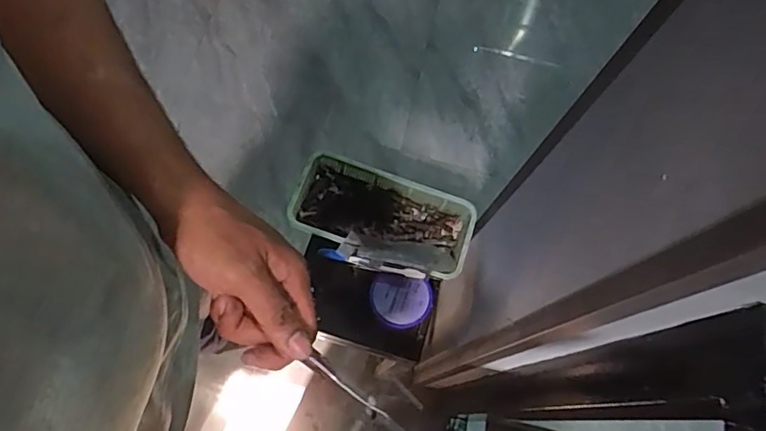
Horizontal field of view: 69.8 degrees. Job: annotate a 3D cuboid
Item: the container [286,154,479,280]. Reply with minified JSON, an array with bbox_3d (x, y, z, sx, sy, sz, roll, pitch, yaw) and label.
[{"bbox_3d":[-0.002,0.003,0.872,0.285,0.064,0.152,19,68,0],"label":"container"}]

